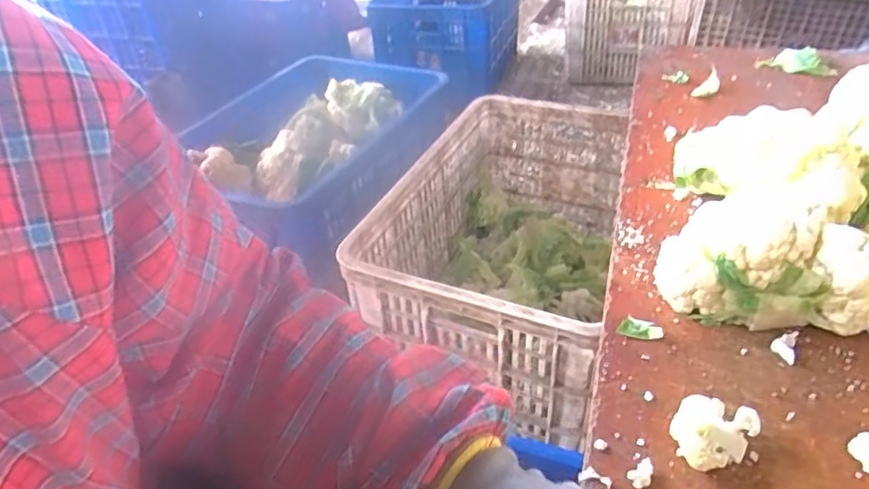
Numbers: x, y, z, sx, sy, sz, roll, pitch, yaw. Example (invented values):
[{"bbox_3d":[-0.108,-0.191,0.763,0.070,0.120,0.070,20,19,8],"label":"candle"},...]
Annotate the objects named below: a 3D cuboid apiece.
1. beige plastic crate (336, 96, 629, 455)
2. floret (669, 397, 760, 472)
[{"bbox_3d":[0.124,0.007,0.919,0.320,0.266,0.520,11,41,20],"label":"beige plastic crate"},{"bbox_3d":[0.191,0.132,0.403,0.047,0.029,0.058,26,48,34],"label":"floret"}]

